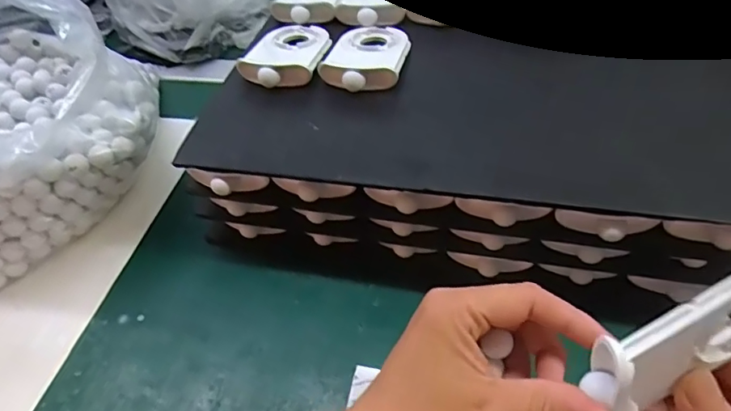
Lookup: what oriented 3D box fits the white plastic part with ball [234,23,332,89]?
[{"bbox_3d":[-0.061,-0.124,0.416,0.061,0.015,0.088,6,50,12],"label":"white plastic part with ball"}]

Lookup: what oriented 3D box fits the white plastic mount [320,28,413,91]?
[{"bbox_3d":[0.002,-0.117,0.402,0.059,0.015,0.084,7,50,13],"label":"white plastic mount"}]

